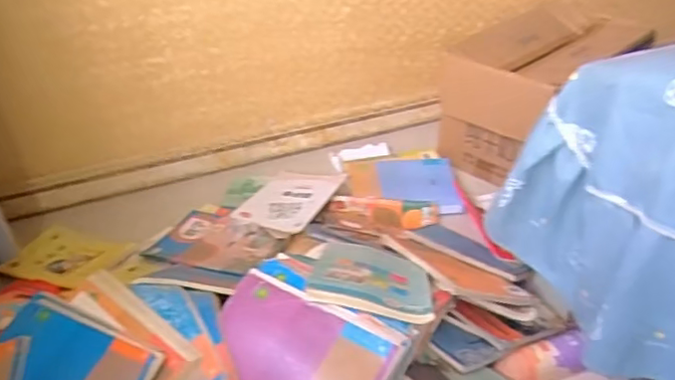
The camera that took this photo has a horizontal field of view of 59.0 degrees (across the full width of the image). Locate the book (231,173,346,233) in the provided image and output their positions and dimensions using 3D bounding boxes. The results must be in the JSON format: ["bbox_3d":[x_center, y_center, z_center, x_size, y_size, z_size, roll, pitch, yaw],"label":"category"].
[{"bbox_3d":[-0.111,0.020,1.394,0.177,0.014,0.264,10,30,20],"label":"book"}]

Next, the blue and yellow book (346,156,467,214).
[{"bbox_3d":[0.160,-0.013,1.444,0.258,0.018,0.179,1,44,-8],"label":"blue and yellow book"}]

